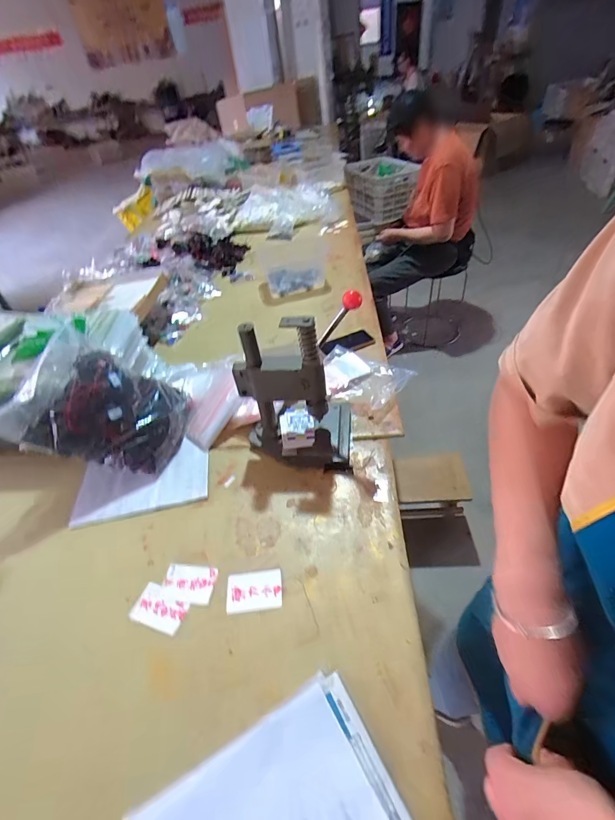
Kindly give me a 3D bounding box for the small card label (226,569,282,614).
[{"bbox_3d":[-0.088,0.300,0.630,0.090,0.004,0.060,-7,52,-1],"label":"small card label"}]

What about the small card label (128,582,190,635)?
[{"bbox_3d":[-0.243,0.327,0.628,0.090,0.004,0.058,9,51,18],"label":"small card label"}]

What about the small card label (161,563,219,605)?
[{"bbox_3d":[-0.204,0.297,0.651,0.095,0.006,0.062,0,44,9],"label":"small card label"}]

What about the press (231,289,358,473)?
[{"bbox_3d":[-0.020,-0.046,0.764,0.230,0.303,0.169,6,45,14],"label":"press"}]

